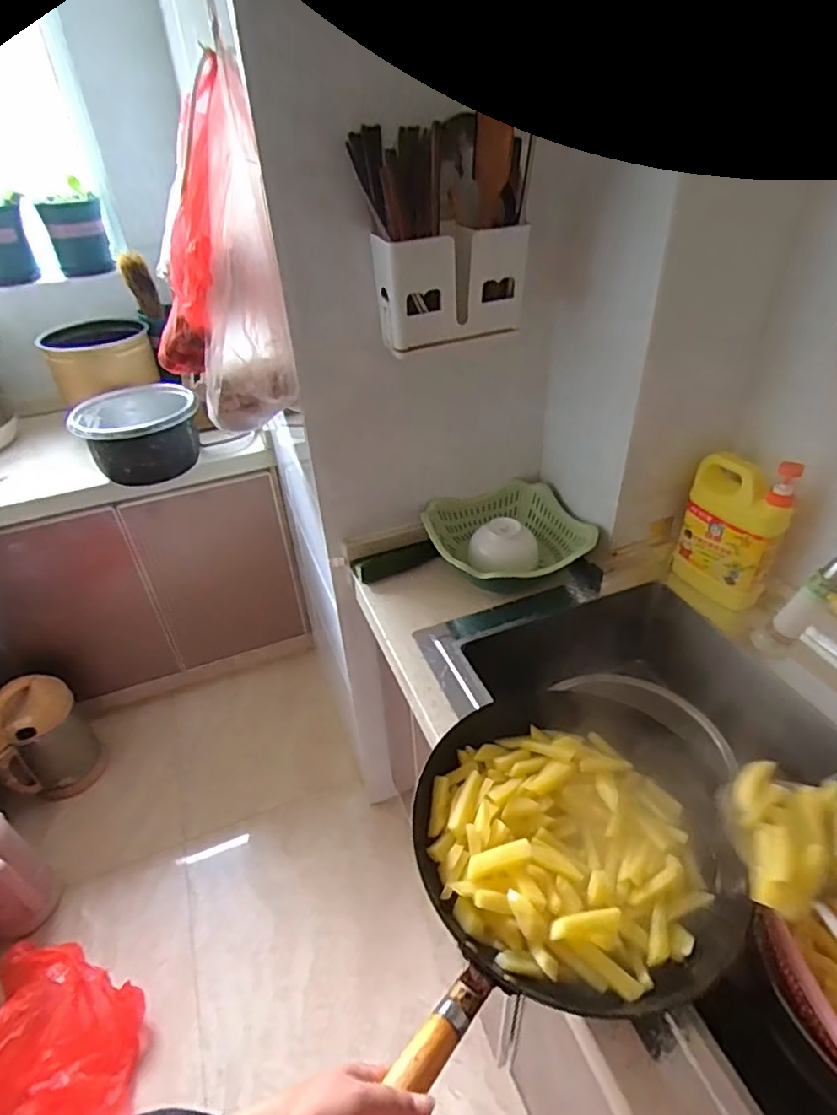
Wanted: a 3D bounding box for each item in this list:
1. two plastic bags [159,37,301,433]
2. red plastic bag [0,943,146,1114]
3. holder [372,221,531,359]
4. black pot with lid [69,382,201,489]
[{"bbox_3d":[-0.287,-0.393,0.825,0.185,0.411,0.132,-11,38,-9],"label":"two plastic bags"},{"bbox_3d":[-0.663,0.901,1.108,0.253,0.144,0.288,-6,37,-3],"label":"red plastic bag"},{"bbox_3d":[0.045,-0.370,0.814,0.199,0.135,0.071,-19,40,-19],"label":"holder"},{"bbox_3d":[-0.663,-0.293,1.422,0.259,0.181,0.248,-2,37,2],"label":"black pot with lid"}]

